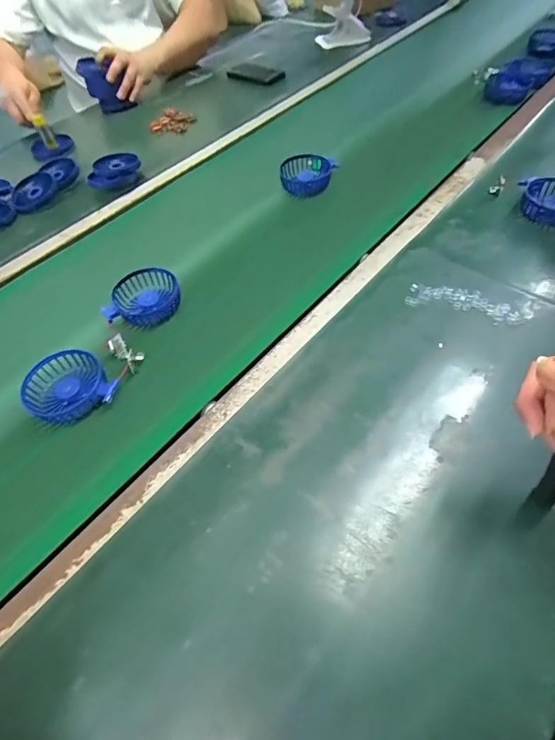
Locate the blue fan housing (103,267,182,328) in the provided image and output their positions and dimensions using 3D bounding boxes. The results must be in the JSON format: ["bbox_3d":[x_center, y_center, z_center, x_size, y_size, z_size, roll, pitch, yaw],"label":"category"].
[{"bbox_3d":[-0.179,-0.098,0.543,0.086,0.027,0.091,-1,58,1],"label":"blue fan housing"}]

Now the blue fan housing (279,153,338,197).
[{"bbox_3d":[0.050,-0.345,0.704,0.095,0.033,0.095,-1,58,1],"label":"blue fan housing"}]

